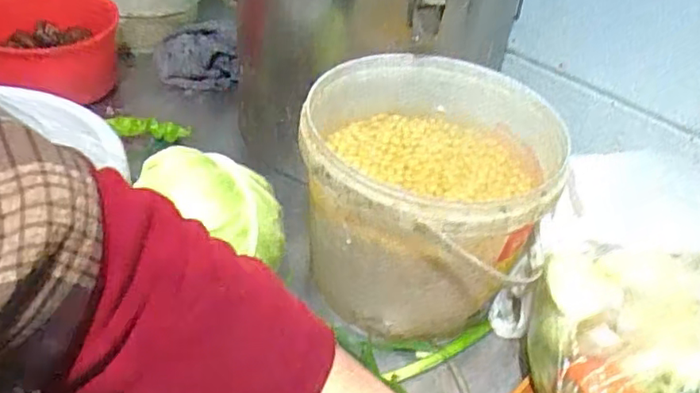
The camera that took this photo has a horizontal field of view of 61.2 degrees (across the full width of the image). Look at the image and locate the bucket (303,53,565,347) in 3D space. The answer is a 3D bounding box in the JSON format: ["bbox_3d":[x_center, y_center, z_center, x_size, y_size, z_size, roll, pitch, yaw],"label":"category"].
[{"bbox_3d":[0.066,0.004,0.557,0.213,0.180,0.218,9,39,2],"label":"bucket"}]

